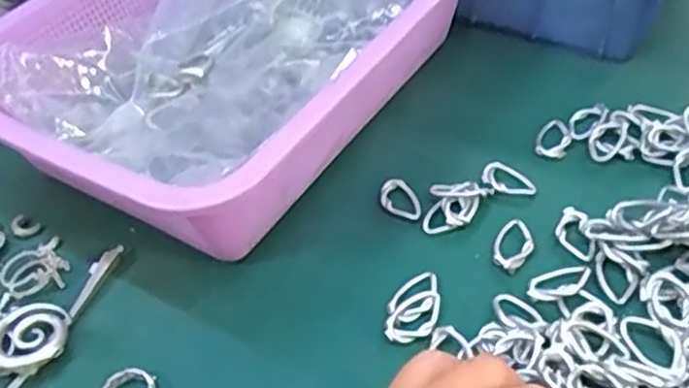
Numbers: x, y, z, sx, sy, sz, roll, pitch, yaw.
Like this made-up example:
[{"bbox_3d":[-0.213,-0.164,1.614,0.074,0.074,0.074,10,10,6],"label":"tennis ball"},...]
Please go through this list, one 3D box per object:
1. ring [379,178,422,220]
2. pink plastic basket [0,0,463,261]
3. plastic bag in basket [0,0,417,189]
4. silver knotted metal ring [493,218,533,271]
[{"bbox_3d":[0.031,0.003,0.383,0.019,0.004,0.031,-21,46,-13],"label":"ring"},{"bbox_3d":[-0.065,-0.091,0.431,0.223,0.092,0.293,20,51,26],"label":"pink plastic basket"},{"bbox_3d":[-0.075,-0.096,0.432,0.176,0.097,0.234,22,52,25],"label":"plastic bag in basket"},{"bbox_3d":[0.087,0.025,0.355,0.019,0.004,0.033,21,51,26],"label":"silver knotted metal ring"}]

